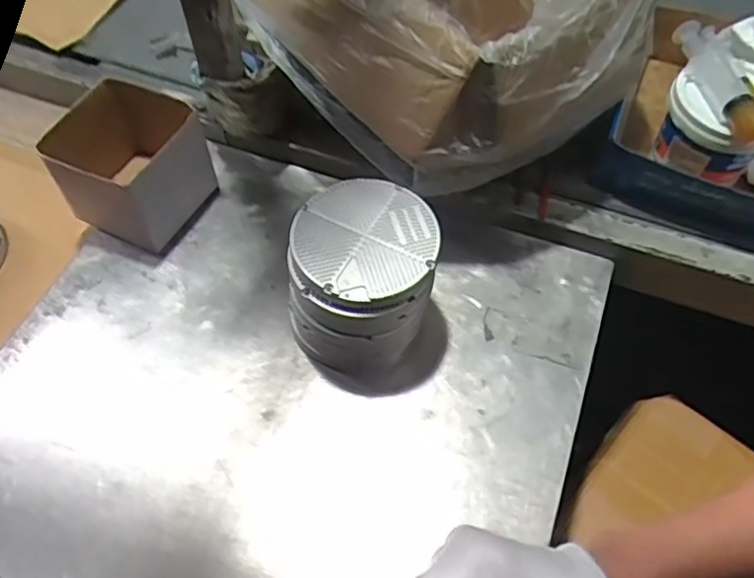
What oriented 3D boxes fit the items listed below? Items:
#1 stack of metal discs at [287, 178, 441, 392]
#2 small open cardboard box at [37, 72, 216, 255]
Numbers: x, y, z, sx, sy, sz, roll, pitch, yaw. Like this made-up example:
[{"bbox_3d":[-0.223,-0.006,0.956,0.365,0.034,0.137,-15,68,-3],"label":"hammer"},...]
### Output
[{"bbox_3d":[-0.010,-0.003,0.671,0.148,0.148,0.162,11,57,8],"label":"stack of metal discs"},{"bbox_3d":[-0.292,-0.147,0.770,0.151,0.126,0.148,24,60,16],"label":"small open cardboard box"}]

